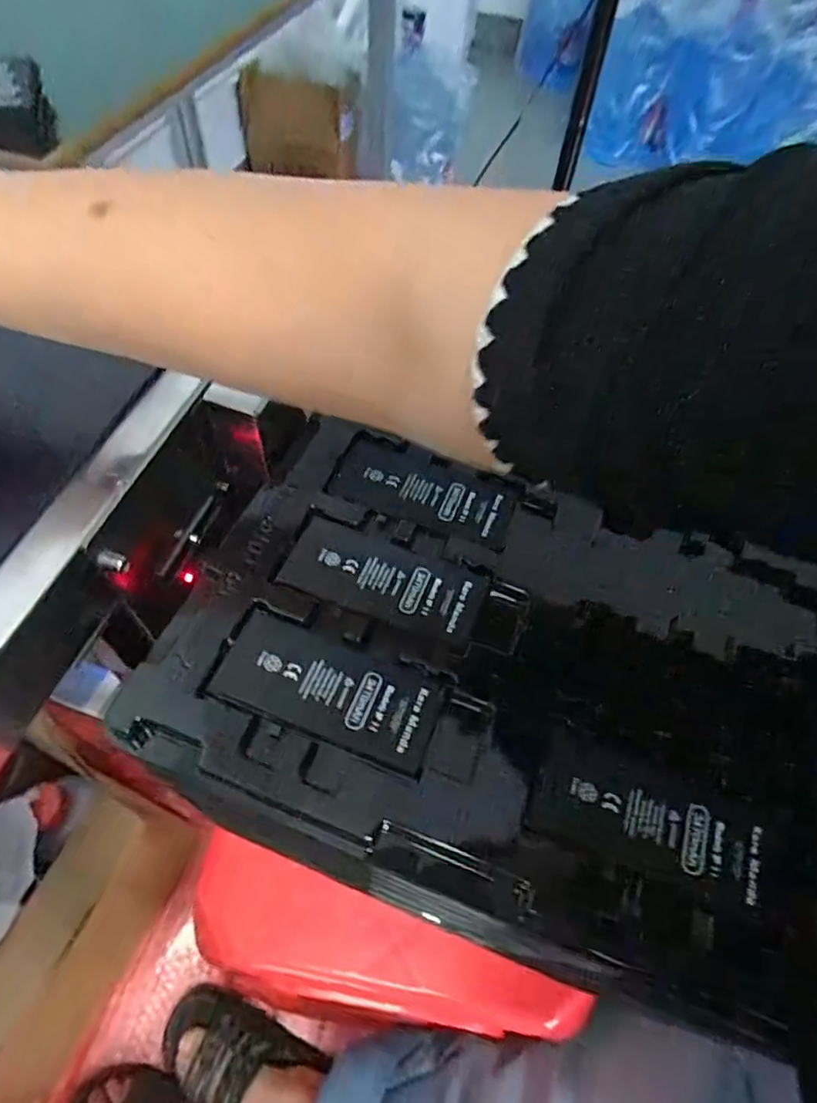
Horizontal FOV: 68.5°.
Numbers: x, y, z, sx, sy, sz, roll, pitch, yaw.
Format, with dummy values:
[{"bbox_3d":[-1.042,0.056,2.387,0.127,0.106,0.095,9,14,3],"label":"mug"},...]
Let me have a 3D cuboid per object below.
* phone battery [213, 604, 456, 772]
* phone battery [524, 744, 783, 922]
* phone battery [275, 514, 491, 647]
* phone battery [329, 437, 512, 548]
[{"bbox_3d":[-0.035,0.061,0.272,0.098,0.006,0.044,19,58,9],"label":"phone battery"},{"bbox_3d":[0.103,0.111,0.249,0.098,0.004,0.041,18,65,12],"label":"phone battery"},{"bbox_3d":[-0.011,0.013,0.302,0.098,0.004,0.043,18,58,8],"label":"phone battery"},{"bbox_3d":[0.008,-0.033,0.331,0.098,0.007,0.040,22,59,11],"label":"phone battery"}]

